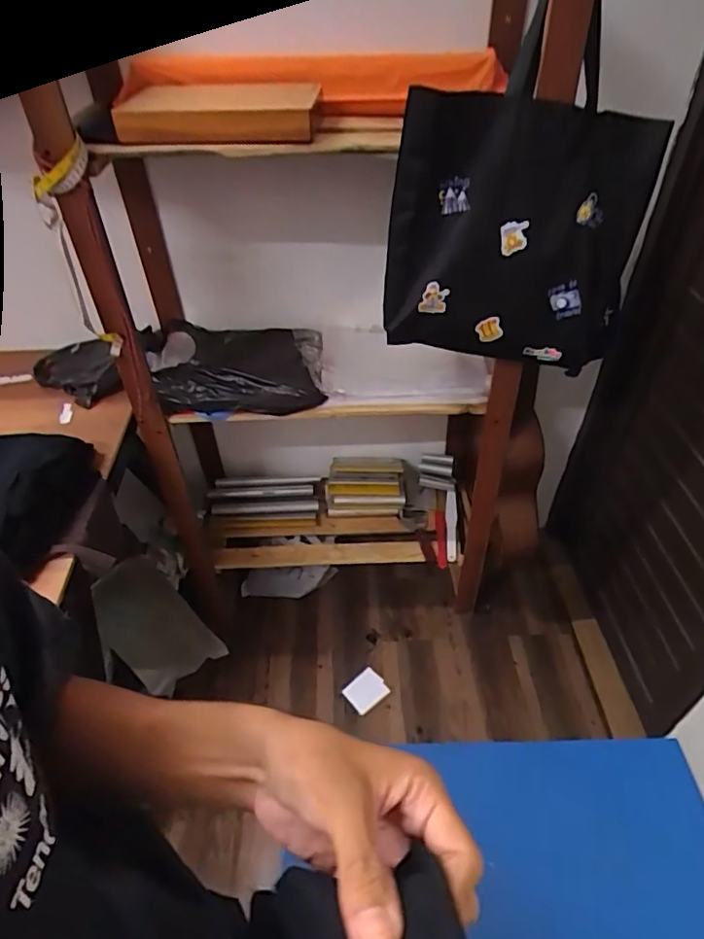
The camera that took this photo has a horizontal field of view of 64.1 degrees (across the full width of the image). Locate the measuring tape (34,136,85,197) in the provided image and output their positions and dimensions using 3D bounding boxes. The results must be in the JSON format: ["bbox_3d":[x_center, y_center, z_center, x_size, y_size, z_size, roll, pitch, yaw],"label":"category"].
[{"bbox_3d":[-0.435,-0.440,0.842,0.134,0.039,0.026,-15,35,33],"label":"measuring tape"}]

